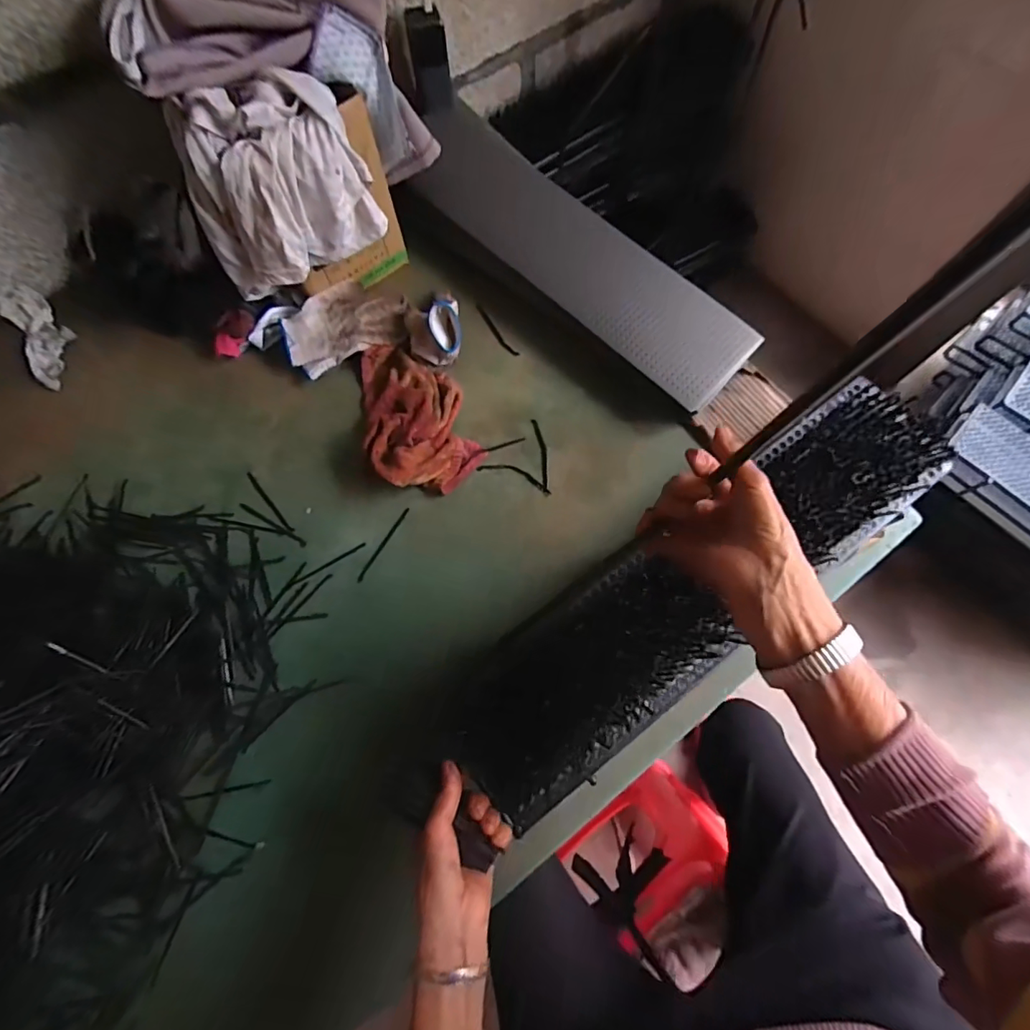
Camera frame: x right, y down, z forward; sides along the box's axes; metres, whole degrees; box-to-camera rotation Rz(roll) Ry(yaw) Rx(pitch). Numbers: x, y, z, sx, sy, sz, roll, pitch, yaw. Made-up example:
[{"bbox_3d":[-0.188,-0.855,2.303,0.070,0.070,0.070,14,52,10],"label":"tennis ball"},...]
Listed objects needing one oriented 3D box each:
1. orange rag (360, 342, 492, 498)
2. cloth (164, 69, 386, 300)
[{"bbox_3d":[-0.132,-0.135,0.668,0.134,0.049,0.220,-21,72,-5],"label":"orange rag"},{"bbox_3d":[-0.261,-0.357,0.566,0.192,0.166,0.103,-15,72,-3],"label":"cloth"}]

